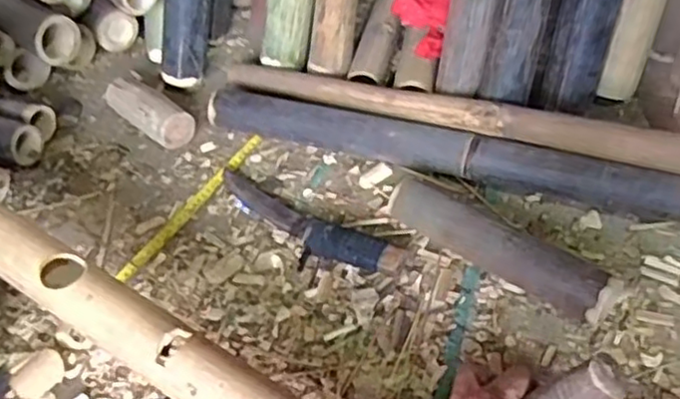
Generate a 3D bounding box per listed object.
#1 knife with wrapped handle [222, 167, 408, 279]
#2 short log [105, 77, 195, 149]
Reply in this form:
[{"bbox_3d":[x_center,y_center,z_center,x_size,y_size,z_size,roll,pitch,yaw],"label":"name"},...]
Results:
[{"bbox_3d":[-0.054,0.028,0.840,0.284,0.034,0.064,26,56,29],"label":"knife with wrapped handle"},{"bbox_3d":[-0.282,-0.133,1.005,0.161,0.049,0.057,33,61,33],"label":"short log"}]

